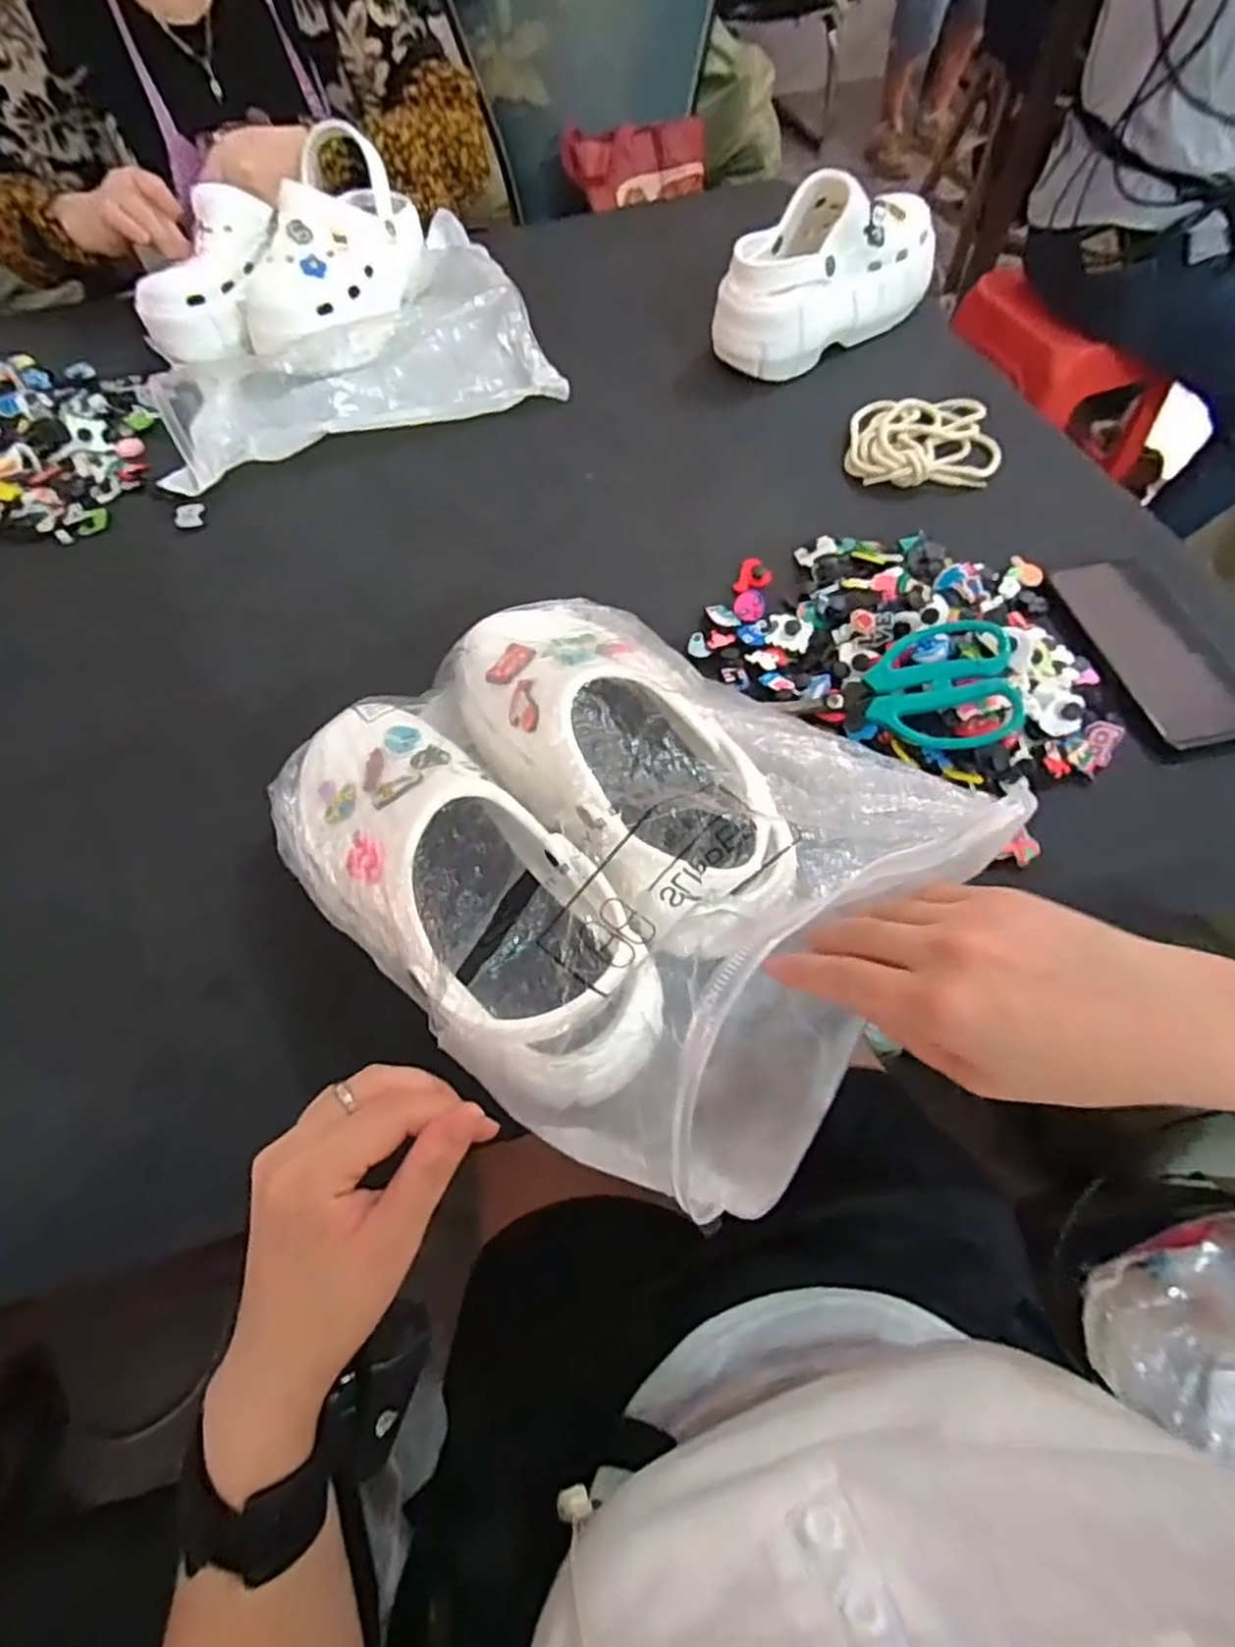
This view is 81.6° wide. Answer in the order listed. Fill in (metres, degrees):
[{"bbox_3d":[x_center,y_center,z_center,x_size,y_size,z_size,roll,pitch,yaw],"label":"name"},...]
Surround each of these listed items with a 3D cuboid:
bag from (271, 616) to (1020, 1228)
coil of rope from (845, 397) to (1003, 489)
[{"bbox_3d":[-0.007,0.015,0.367,0.313,0.128,0.223,40,69,21],"label":"bag"},{"bbox_3d":[0.258,-0.328,0.614,0.123,0.029,0.115,-1,60,1],"label":"coil of rope"}]

